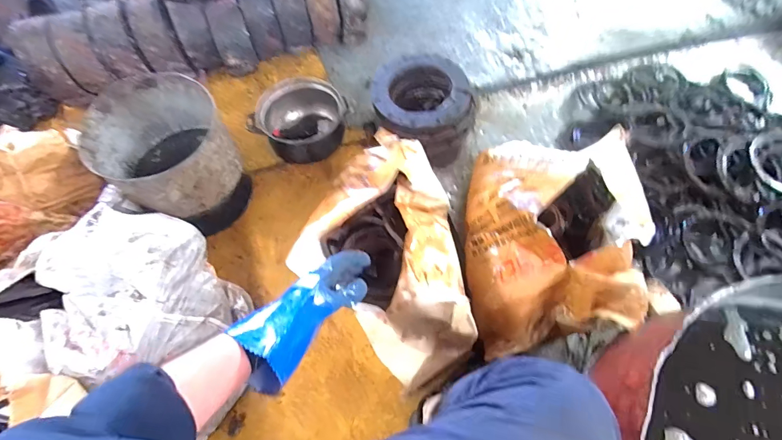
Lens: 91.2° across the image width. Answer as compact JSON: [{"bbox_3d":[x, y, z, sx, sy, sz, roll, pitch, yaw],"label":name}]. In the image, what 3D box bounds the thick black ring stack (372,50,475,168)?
[{"bbox_3d":[0.086,-0.283,1.030,0.257,0.179,0.221,41,68,18],"label":"thick black ring stack"}]

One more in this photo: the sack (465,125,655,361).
[{"bbox_3d":[0.346,0.014,0.811,0.352,0.199,0.494,13,62,5],"label":"sack"}]

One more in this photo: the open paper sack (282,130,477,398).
[{"bbox_3d":[-0.011,0.086,0.783,0.299,0.295,0.441,-5,62,-4],"label":"open paper sack"}]

